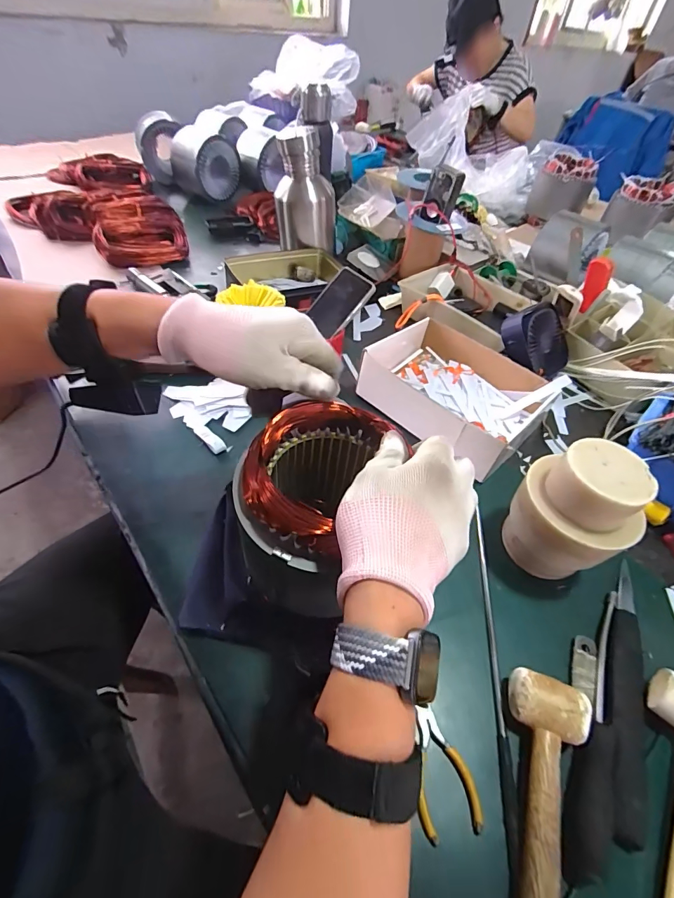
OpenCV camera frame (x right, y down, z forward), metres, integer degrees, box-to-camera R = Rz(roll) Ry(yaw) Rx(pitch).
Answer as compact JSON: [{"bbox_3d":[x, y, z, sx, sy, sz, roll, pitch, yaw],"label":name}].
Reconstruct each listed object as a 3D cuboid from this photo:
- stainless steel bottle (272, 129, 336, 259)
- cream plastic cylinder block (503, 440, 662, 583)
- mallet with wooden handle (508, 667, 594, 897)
[{"bbox_3d":[-0.059,-0.505,0.779,0.114,0.194,0.096,-20,54,-20],"label":"stainless steel bottle"},{"bbox_3d":[0.240,0.073,0.418,0.094,0.155,0.110,-31,59,-27],"label":"cream plastic cylinder block"},{"bbox_3d":[0.146,0.300,0.273,0.061,0.036,0.257,16,50,8],"label":"mallet with wooden handle"}]

